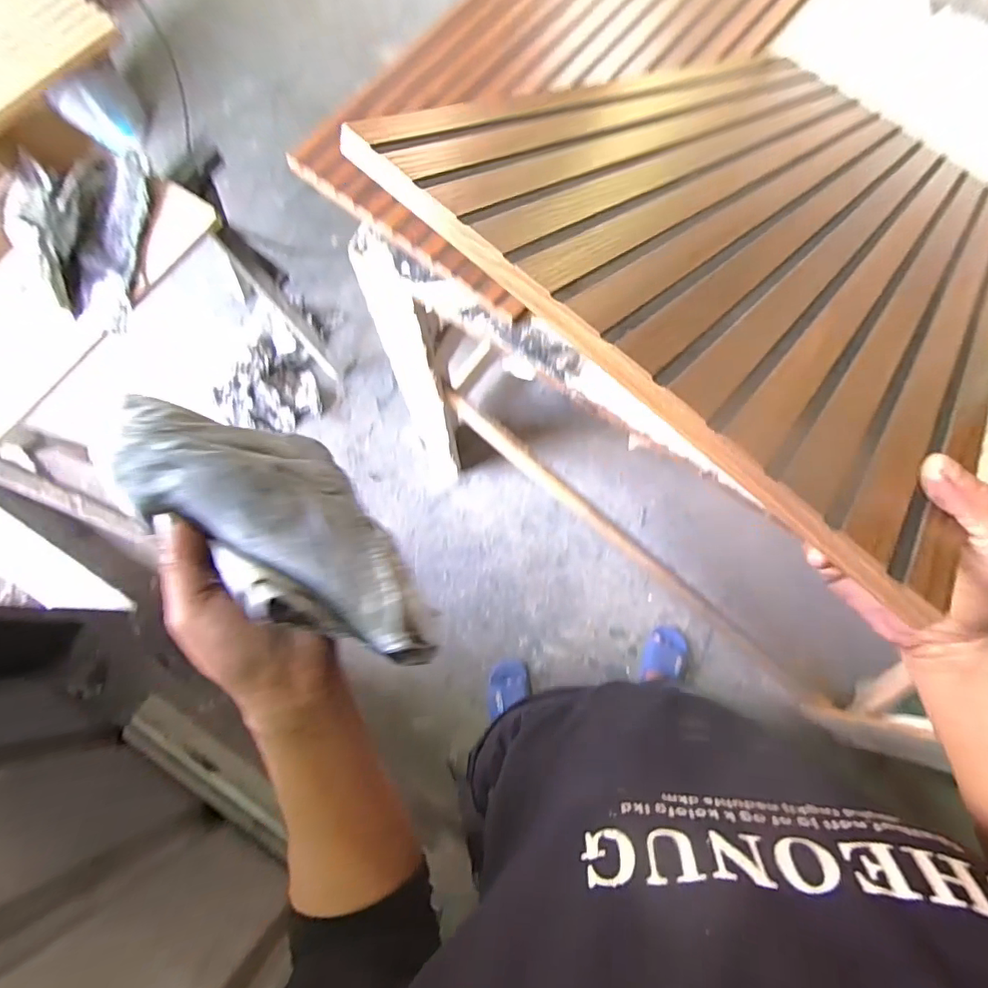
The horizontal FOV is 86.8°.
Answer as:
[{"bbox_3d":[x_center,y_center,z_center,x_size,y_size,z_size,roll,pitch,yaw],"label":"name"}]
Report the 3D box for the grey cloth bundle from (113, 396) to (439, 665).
[{"bbox_3d":[-0.109,0.014,0.282,0.195,0.079,0.074,39,81,5],"label":"grey cloth bundle"}]

